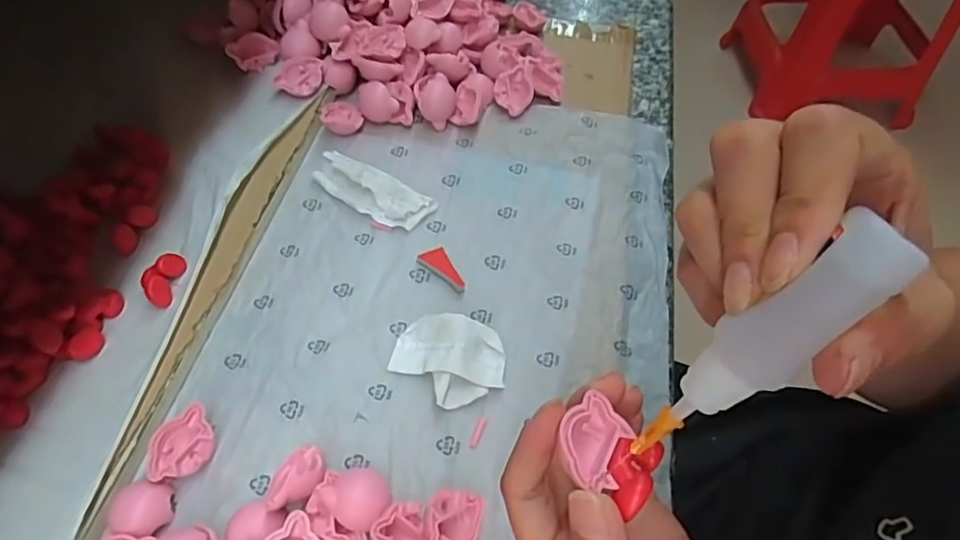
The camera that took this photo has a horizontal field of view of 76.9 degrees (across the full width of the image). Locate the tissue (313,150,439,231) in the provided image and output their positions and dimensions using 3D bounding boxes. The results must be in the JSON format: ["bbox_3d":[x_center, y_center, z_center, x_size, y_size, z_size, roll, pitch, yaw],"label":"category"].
[{"bbox_3d":[-0.071,-0.052,0.389,0.082,0.007,0.030,29,60,18],"label":"tissue"}]

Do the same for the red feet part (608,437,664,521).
[{"bbox_3d":[0.049,0.064,0.192,0.014,0.006,0.025,21,58,9],"label":"red feet part"}]

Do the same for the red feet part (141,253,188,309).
[{"bbox_3d":[-0.178,0.004,0.336,0.018,0.011,0.031,6,55,3],"label":"red feet part"}]

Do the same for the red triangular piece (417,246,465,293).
[{"bbox_3d":[-0.022,0.001,0.360,0.016,0.006,0.033,-25,59,-17],"label":"red triangular piece"}]

